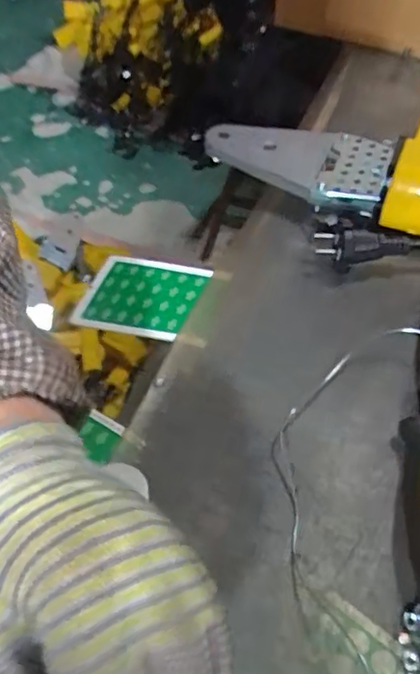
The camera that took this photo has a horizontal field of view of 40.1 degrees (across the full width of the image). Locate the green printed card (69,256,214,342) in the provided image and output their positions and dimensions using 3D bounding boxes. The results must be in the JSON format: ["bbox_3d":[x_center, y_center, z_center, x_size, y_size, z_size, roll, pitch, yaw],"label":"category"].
[{"bbox_3d":[-0.047,-0.027,0.376,0.088,0.008,0.059,11,56,29],"label":"green printed card"}]

